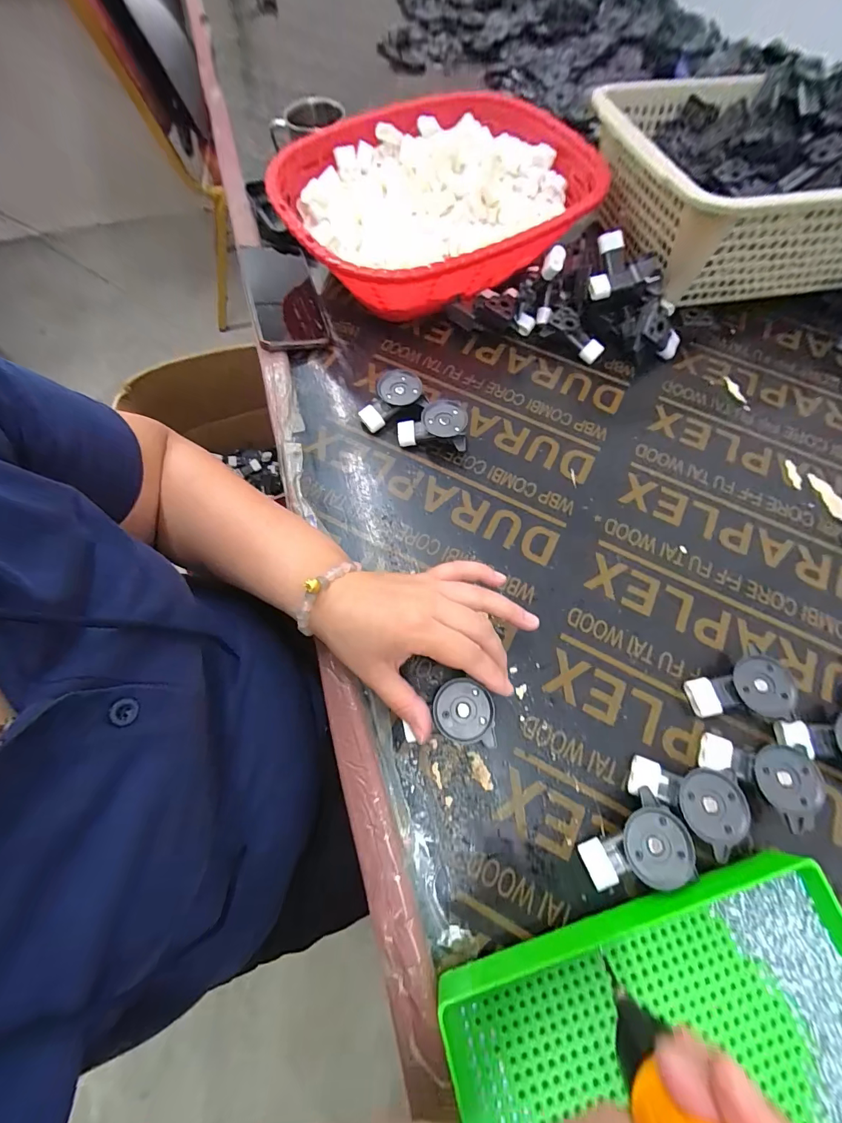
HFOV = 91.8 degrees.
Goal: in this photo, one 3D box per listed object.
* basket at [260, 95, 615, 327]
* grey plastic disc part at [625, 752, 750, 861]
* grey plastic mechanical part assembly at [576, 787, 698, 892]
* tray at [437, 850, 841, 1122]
[{"bbox_3d":[0.024,-0.413,0.491,0.360,0.097,0.292,-27,71,-11],"label":"basket"},{"bbox_3d":[0.186,0.162,0.287,0.064,0.031,0.051,29,70,11],"label":"grey plastic disc part"},{"bbox_3d":[0.146,0.196,0.274,0.066,0.028,0.047,-36,73,-14],"label":"grey plastic mechanical part assembly"},{"bbox_3d":[0.148,0.285,0.230,0.251,0.040,0.156,-14,69,-6],"label":"tray"}]

